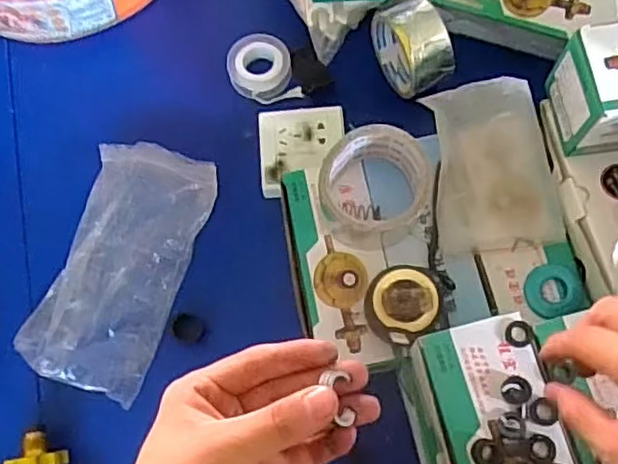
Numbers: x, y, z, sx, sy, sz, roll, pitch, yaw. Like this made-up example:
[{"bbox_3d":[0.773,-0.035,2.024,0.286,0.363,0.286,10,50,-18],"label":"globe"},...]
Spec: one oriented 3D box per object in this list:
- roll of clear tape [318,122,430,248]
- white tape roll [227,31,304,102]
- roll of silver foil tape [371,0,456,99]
[{"bbox_3d":[0.053,-0.036,0.535,0.086,0.053,0.090,-1,71,2],"label":"roll of clear tape"},{"bbox_3d":[-0.051,-0.173,0.684,0.068,0.023,0.073,-1,71,2],"label":"white tape roll"},{"bbox_3d":[0.102,-0.184,0.644,0.050,0.080,0.095,-24,72,-6],"label":"roll of silver foil tape"}]

